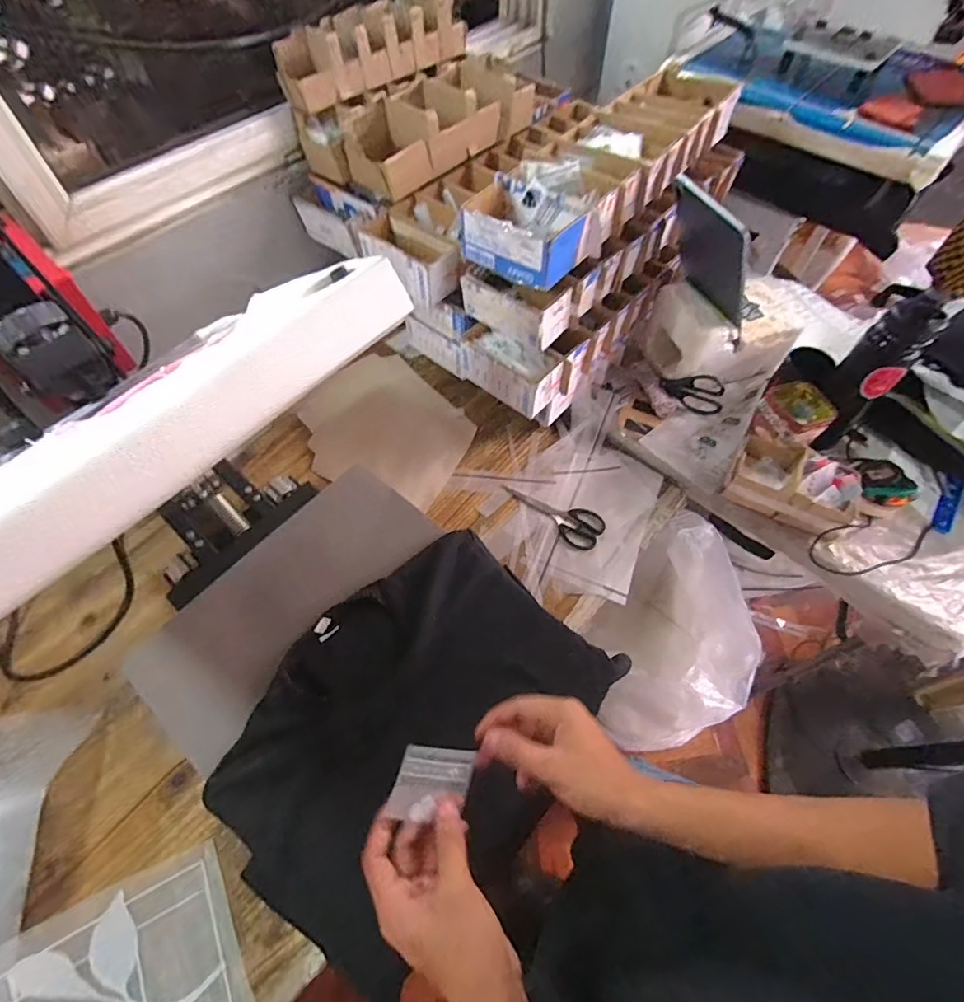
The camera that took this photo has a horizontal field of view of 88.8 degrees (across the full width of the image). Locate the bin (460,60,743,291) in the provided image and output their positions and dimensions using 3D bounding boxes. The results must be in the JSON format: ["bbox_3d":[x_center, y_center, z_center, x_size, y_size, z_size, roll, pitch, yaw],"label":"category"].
[{"bbox_3d":[0.219,-0.564,0.808,0.197,0.071,0.636,33,64,19],"label":"bin"}]

